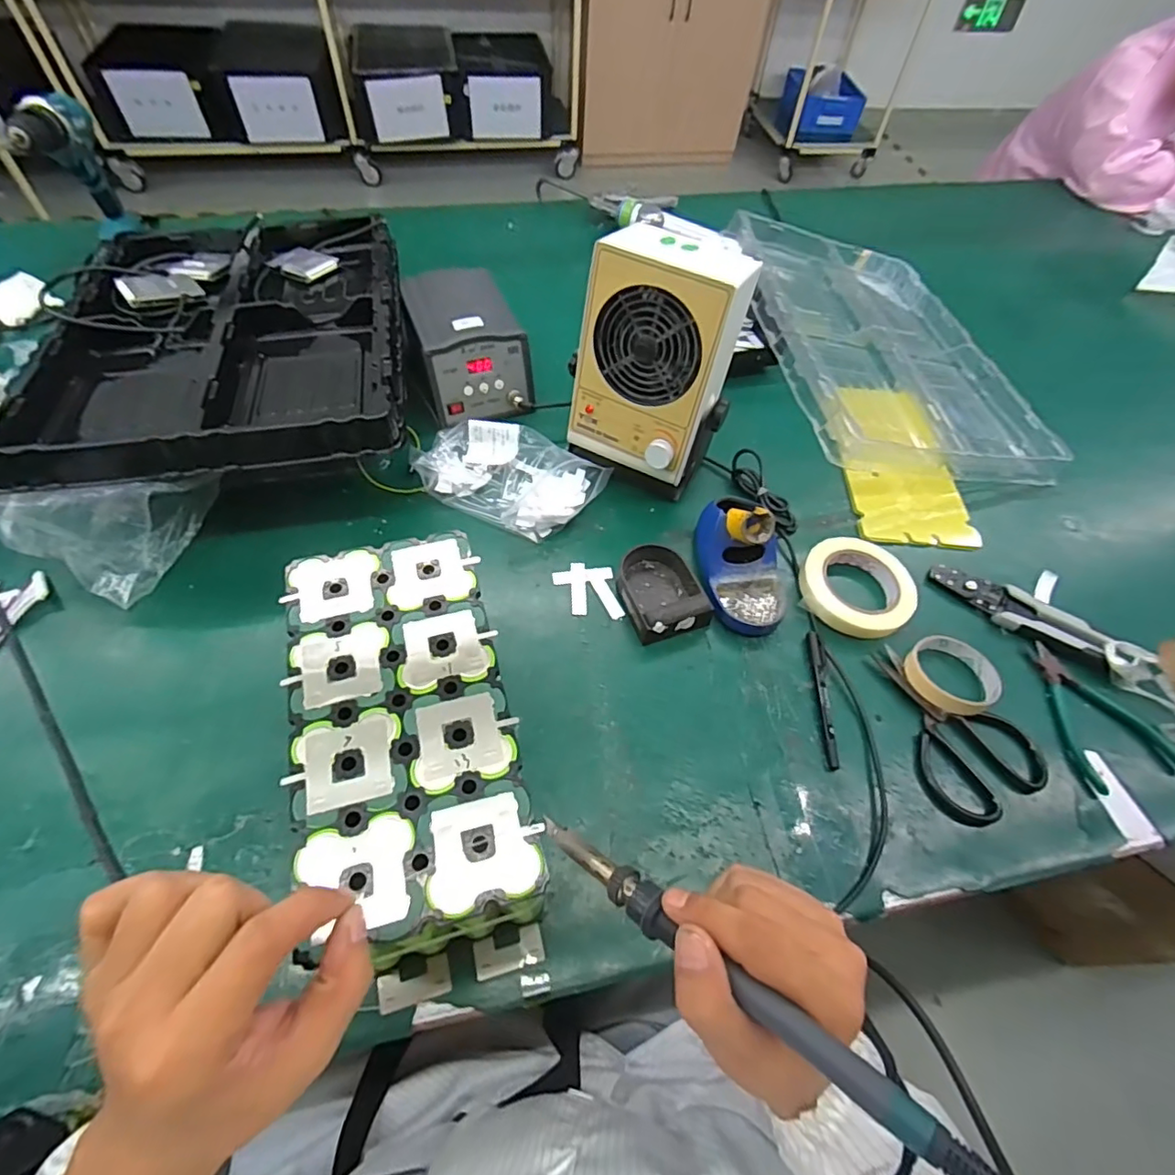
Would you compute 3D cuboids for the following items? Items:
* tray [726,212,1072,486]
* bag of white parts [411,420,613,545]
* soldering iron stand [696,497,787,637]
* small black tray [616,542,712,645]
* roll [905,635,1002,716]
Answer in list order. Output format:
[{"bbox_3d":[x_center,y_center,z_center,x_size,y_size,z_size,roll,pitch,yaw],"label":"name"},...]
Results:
[{"bbox_3d":[0.406,-0.348,0.814,0.342,0.054,0.480,3,59,-18],"label":"tray"},{"bbox_3d":[-0.093,-0.138,0.677,0.213,0.043,0.124,23,58,11],"label":"bag of white parts"},{"bbox_3d":[0.166,-0.031,0.602,0.094,0.077,0.145,7,57,0],"label":"soldering iron stand"},{"bbox_3d":[0.076,-0.001,0.602,0.083,0.036,0.111,-11,58,-11],"label":"small black tray"},{"bbox_3d":[0.361,0.087,0.573,0.081,0.027,0.083,2,57,-3],"label":"roll"}]

